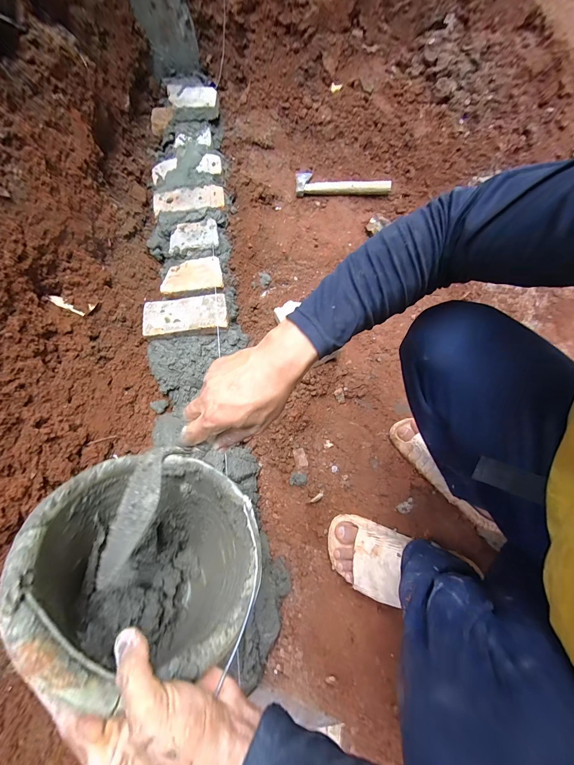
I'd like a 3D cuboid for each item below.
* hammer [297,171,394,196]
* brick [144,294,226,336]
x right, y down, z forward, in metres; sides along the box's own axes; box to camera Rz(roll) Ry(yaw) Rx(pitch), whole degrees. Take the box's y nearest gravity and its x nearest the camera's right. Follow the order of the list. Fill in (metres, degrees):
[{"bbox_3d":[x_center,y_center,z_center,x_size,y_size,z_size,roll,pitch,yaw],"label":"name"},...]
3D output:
[{"bbox_3d":[0.189,-0.672,0.981,0.317,0.040,0.091,3,70,3],"label":"hammer"},{"bbox_3d":[-0.276,-0.181,0.793,0.223,0.039,0.107,-7,70,-1],"label":"brick"}]

